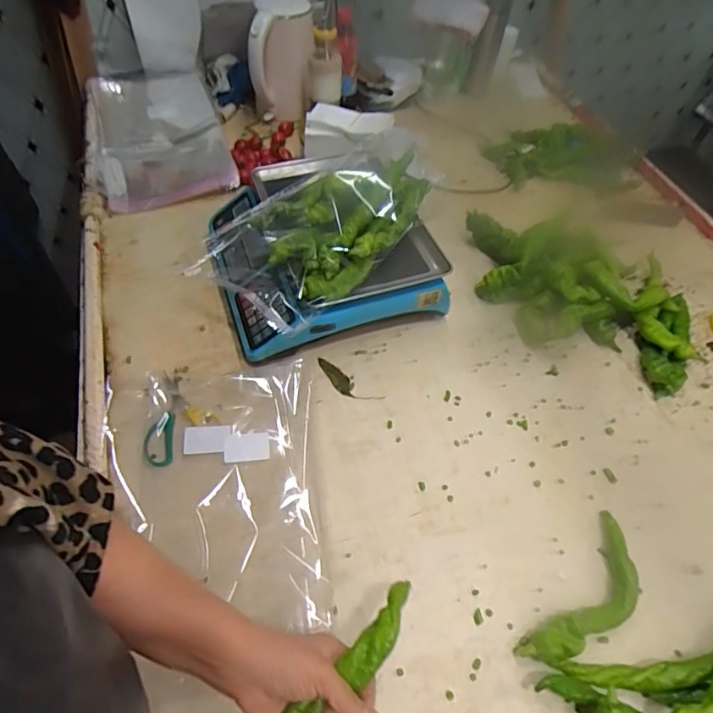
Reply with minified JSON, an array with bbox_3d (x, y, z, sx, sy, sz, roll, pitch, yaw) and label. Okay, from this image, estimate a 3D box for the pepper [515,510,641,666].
[{"bbox_3d":[0.273,0.278,0.564,0.070,0.033,0.211,38,60,23],"label":"pepper"}]

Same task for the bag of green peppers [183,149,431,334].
[{"bbox_3d":[-0.052,-0.195,0.725,0.207,0.103,0.337,36,58,21],"label":"bag of green peppers"}]

